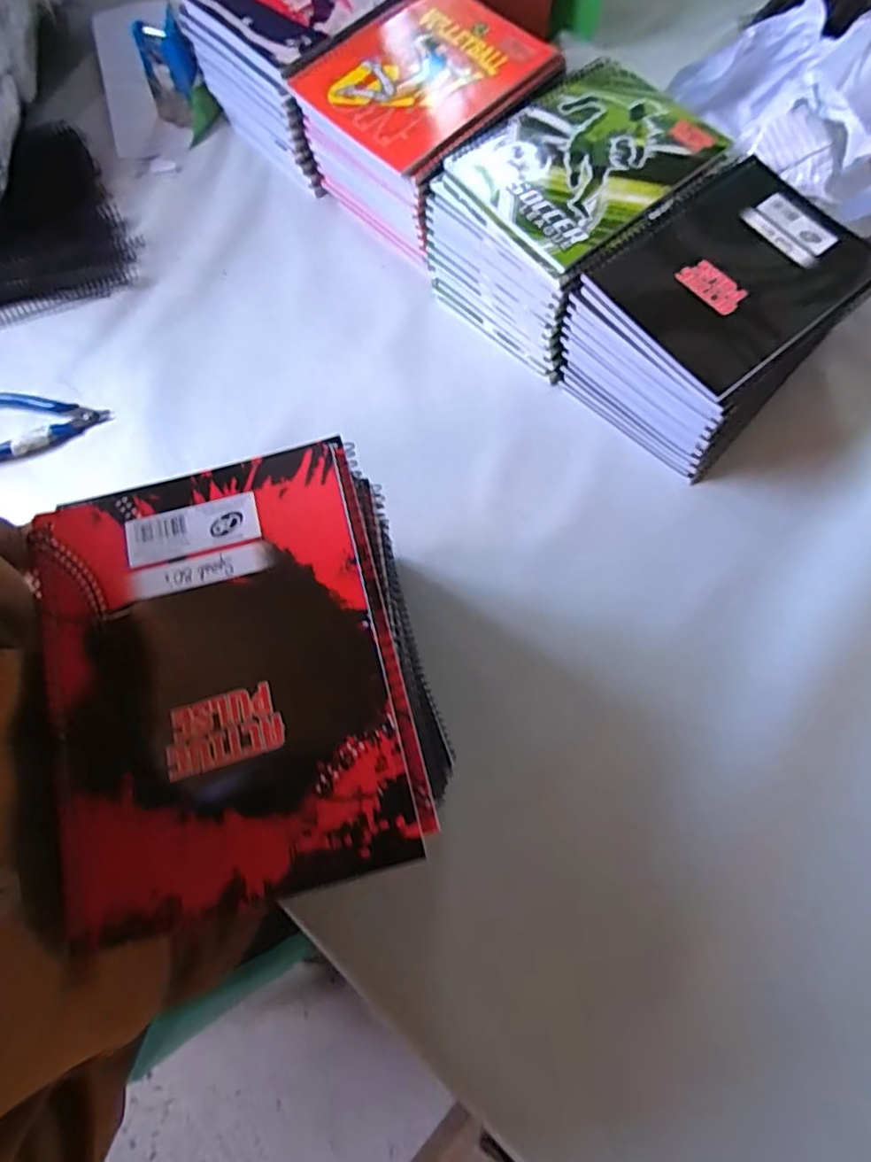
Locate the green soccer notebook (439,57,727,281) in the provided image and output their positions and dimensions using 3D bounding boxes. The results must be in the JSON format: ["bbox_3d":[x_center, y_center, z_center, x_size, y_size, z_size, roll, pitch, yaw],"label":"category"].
[{"bbox_3d":[0.127,-0.358,0.505,0.197,0.005,0.149,-39,77,-9],"label":"green soccer notebook"}]

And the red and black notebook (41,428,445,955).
[{"bbox_3d":[-0.096,0.039,0.271,0.150,0.012,0.196,-14,74,-3],"label":"red and black notebook"}]

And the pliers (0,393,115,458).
[{"bbox_3d":[-0.367,-0.144,0.557,0.119,0.014,0.072,-1,74,1],"label":"pliers"}]

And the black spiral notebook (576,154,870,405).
[{"bbox_3d":[0.237,-0.247,0.474,0.195,0.011,0.154,-39,77,-9],"label":"black spiral notebook"}]

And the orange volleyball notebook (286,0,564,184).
[{"bbox_3d":[-0.010,-0.453,0.535,0.184,0.011,0.161,-41,78,-10],"label":"orange volleyball notebook"}]

